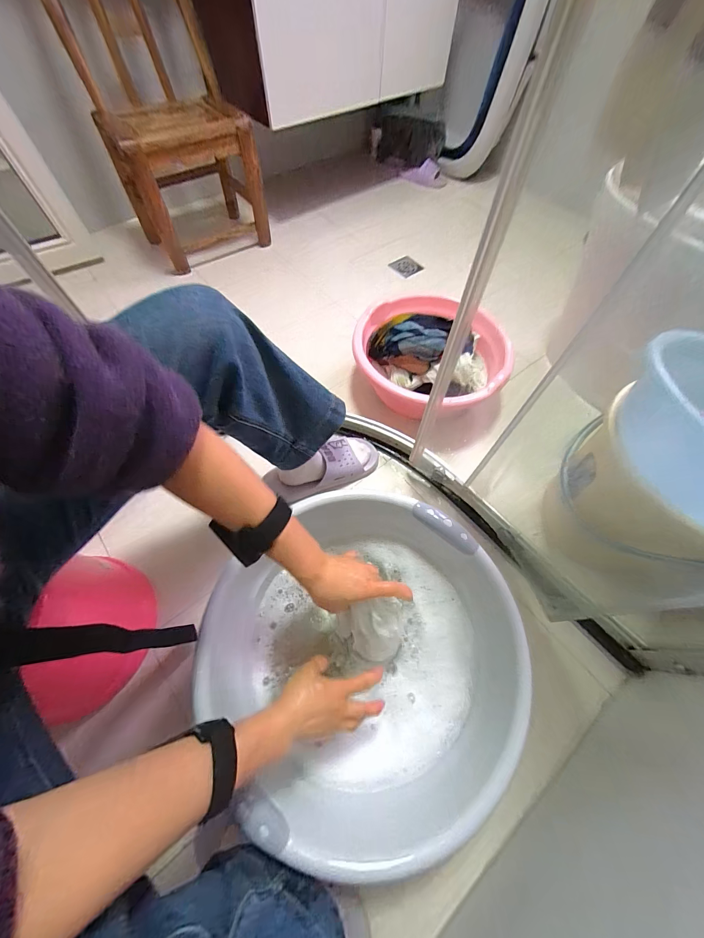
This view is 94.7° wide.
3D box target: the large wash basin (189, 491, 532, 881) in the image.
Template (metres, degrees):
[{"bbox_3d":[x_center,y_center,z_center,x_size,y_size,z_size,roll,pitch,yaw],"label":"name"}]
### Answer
[{"bbox_3d":[0.035,0.249,0.483,0.412,0.161,0.386,0,63,-1],"label":"large wash basin"}]

